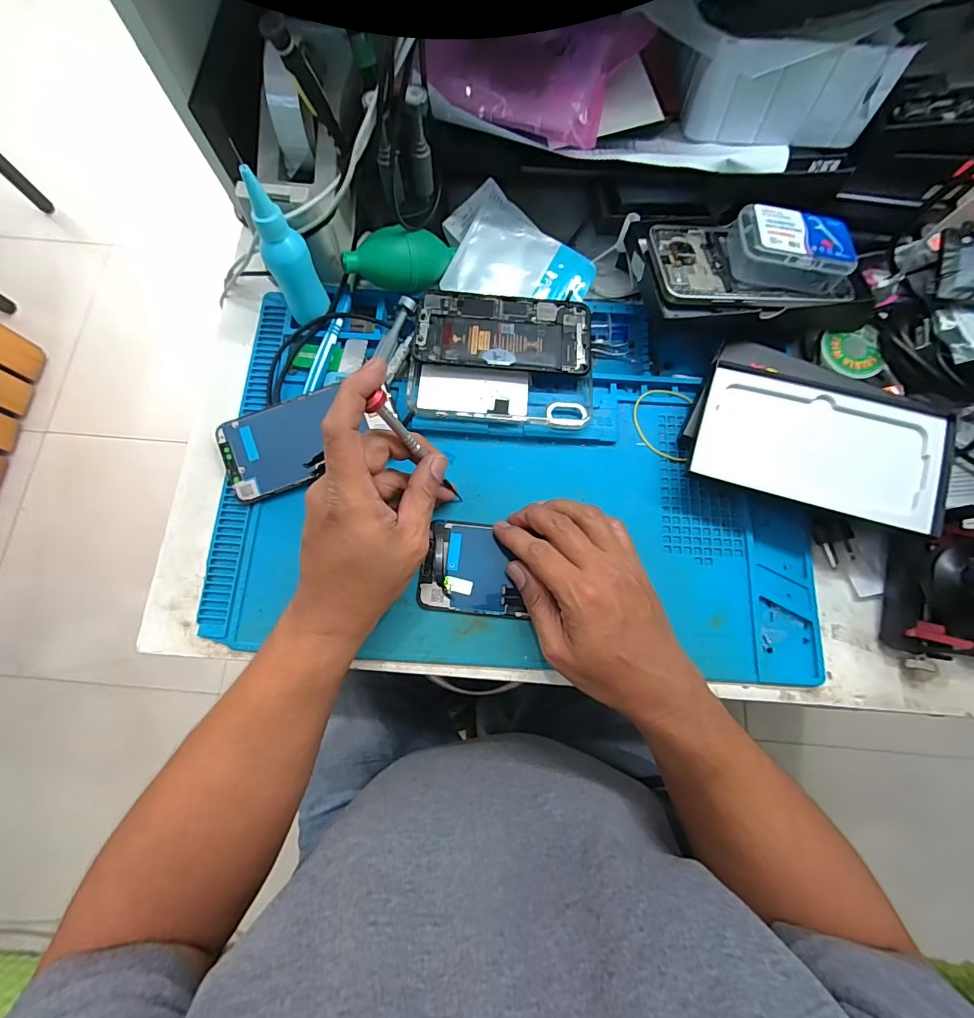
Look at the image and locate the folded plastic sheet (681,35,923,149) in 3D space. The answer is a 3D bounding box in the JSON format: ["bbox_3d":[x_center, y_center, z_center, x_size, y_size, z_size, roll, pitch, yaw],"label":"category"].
[{"bbox_3d":[0.221,-0.302,0.321,0.136,0.055,0.023,0,76,0],"label":"folded plastic sheet"}]

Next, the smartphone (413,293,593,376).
[{"bbox_3d":[0.015,-0.152,0.374,0.147,0.009,0.071,4,76,1],"label":"smartphone"}]

